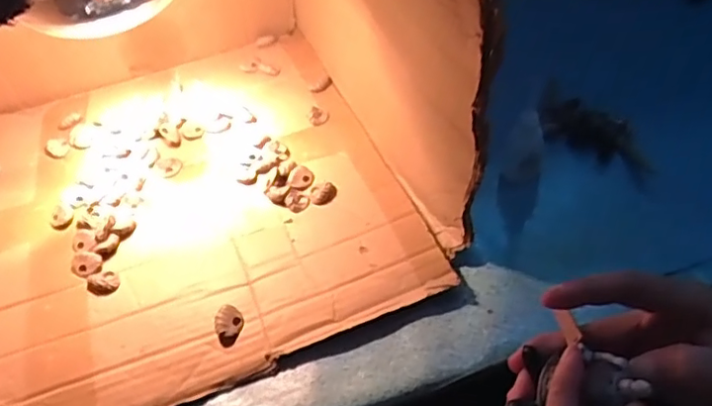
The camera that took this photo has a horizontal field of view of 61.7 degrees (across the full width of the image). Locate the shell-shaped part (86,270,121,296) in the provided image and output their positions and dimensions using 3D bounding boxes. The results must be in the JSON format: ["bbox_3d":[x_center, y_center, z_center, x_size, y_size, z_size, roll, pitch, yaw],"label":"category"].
[{"bbox_3d":[-0.192,0.059,0.451,0.023,0.006,0.025,-18,48,-9],"label":"shell-shaped part"}]

